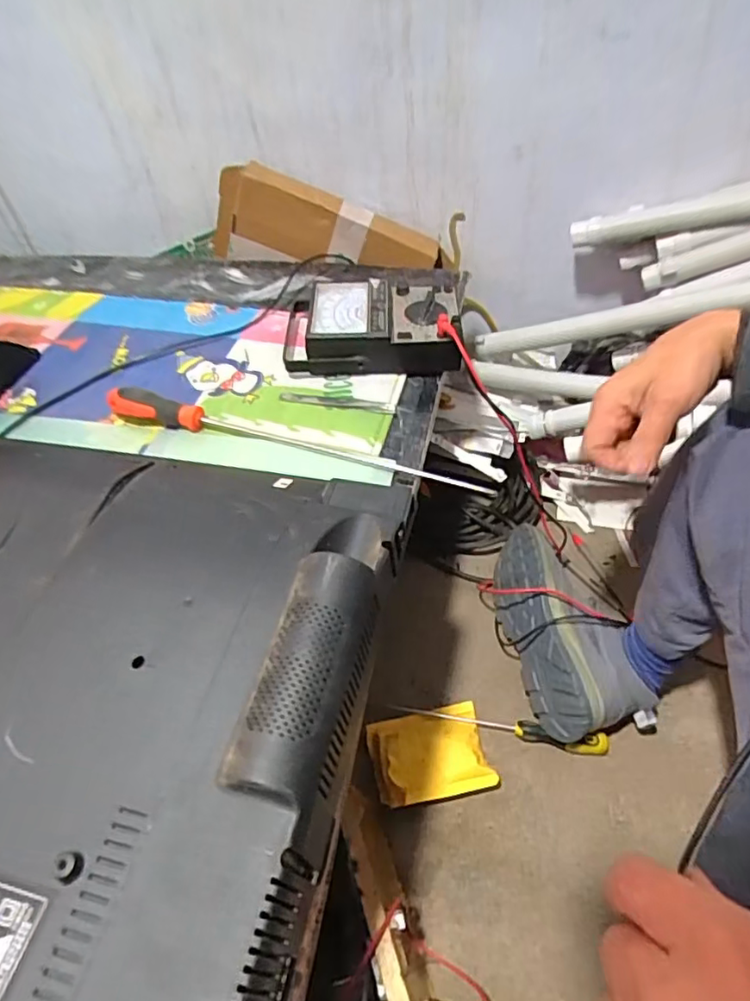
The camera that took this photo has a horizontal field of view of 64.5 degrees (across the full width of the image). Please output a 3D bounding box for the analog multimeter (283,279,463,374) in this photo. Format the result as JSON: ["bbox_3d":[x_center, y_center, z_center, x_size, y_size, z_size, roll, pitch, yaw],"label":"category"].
[{"bbox_3d":[-0.008,-0.197,0.665,0.201,0.051,0.117,-1,49,5],"label":"analog multimeter"}]

